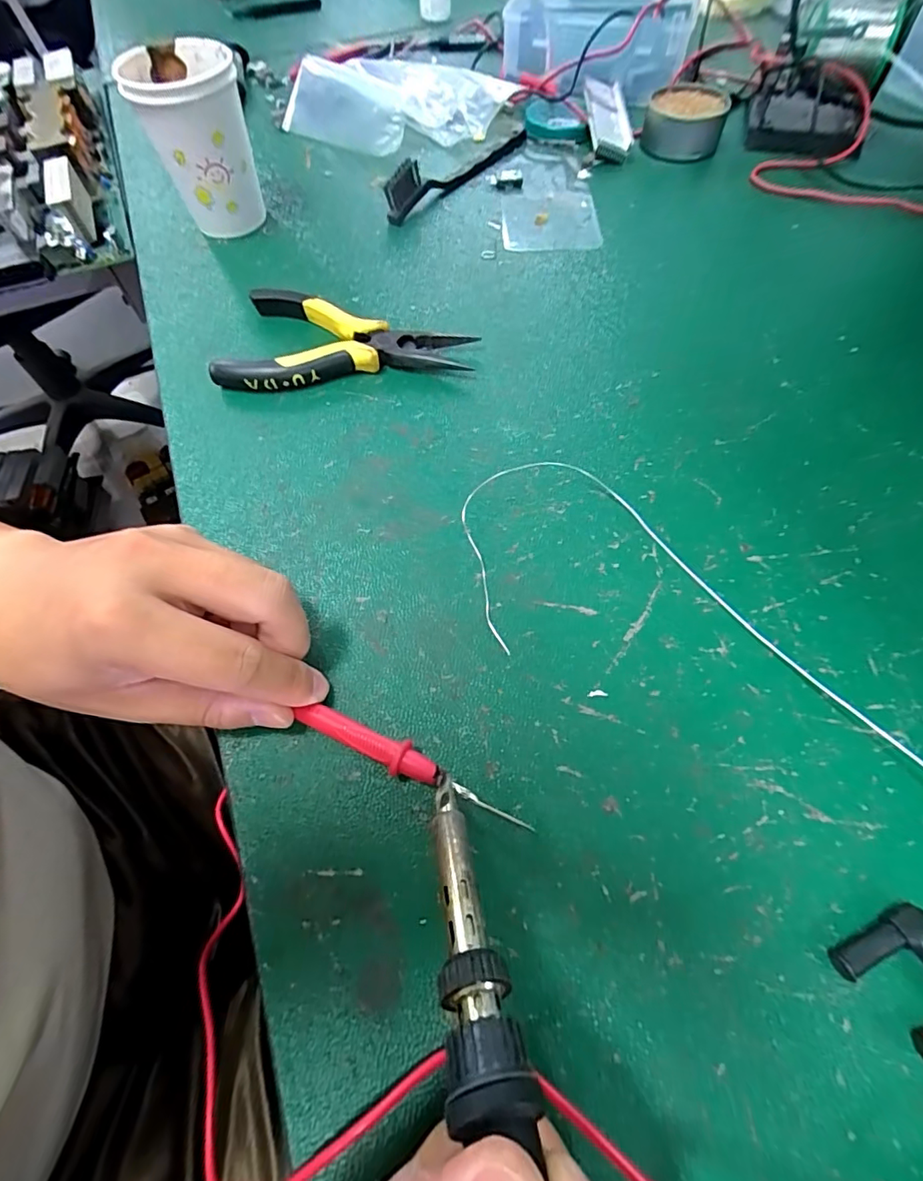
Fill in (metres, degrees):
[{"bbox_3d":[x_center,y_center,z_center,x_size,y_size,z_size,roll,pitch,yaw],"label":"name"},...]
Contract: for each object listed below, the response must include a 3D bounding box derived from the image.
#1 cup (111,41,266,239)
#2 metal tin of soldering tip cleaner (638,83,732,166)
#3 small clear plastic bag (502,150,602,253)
[{"bbox_3d":[-0.181,-0.311,0.362,0.067,0.093,0.068,-1,62,1],"label":"cup"},{"bbox_3d":[0.185,-0.389,0.423,0.063,0.032,0.072,17,64,11],"label":"metal tin of soldering tip cleaner"},{"bbox_3d":[0.067,-0.315,0.412,0.069,0.012,0.162,0,58,2],"label":"small clear plastic bag"}]

